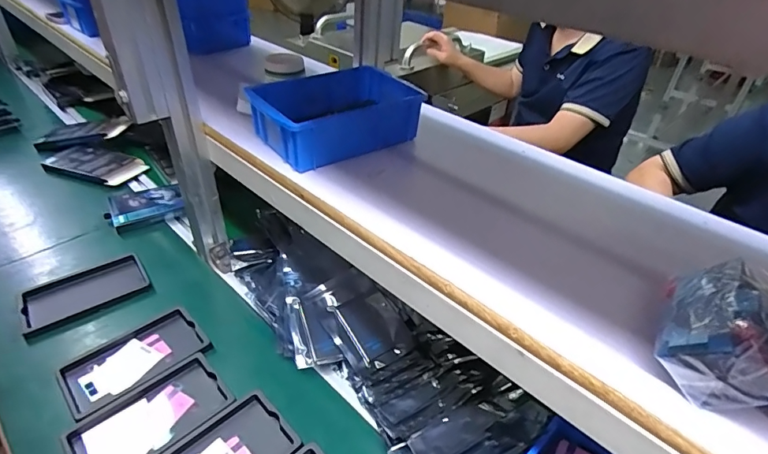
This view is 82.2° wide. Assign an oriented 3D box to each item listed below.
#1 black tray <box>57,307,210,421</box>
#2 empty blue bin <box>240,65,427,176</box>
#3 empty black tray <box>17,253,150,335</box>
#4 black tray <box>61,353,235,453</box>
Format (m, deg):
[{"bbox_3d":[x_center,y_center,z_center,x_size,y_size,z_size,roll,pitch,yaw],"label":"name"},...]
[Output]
[{"bbox_3d":[-0.317,0.165,0.561,0.156,0.015,0.095,-29,48,-33],"label":"black tray"},{"bbox_3d":[-0.061,-0.146,0.566,0.192,0.063,0.146,-21,43,-31],"label":"empty blue bin"},{"bbox_3d":[-0.439,0.093,0.649,0.155,0.020,0.091,-24,45,-29],"label":"empty black tray"},{"bbox_3d":[-0.261,0.218,0.497,0.093,0.012,0.158,32,48,33],"label":"black tray"}]

